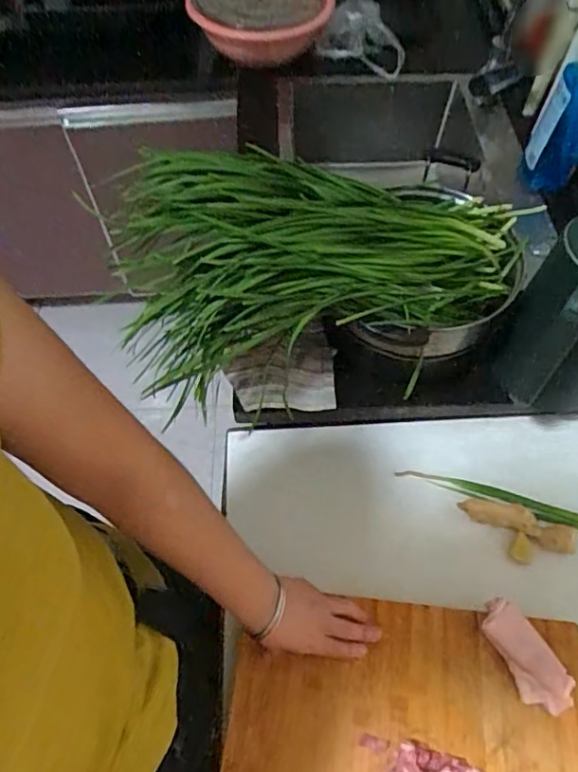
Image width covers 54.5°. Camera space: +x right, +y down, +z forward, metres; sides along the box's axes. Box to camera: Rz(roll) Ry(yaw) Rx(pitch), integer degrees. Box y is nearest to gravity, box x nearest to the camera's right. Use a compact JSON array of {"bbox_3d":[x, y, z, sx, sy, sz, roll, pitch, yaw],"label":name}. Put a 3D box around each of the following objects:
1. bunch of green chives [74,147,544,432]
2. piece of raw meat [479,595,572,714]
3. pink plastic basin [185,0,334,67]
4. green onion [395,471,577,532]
[{"bbox_3d":[0.045,-0.165,0.646,0.487,0.140,0.260,-21,59,-12],"label":"bunch of green chives"},{"bbox_3d":[0.246,0.281,0.588,0.048,0.031,0.114,-23,60,-13],"label":"piece of raw meat"},{"bbox_3d":[-0.062,-0.762,1.150,0.275,0.103,0.305,8,57,7],"label":"pink plastic basin"},{"bbox_3d":[0.279,0.145,0.713,0.275,0.023,0.030,18,59,13],"label":"green onion"}]

